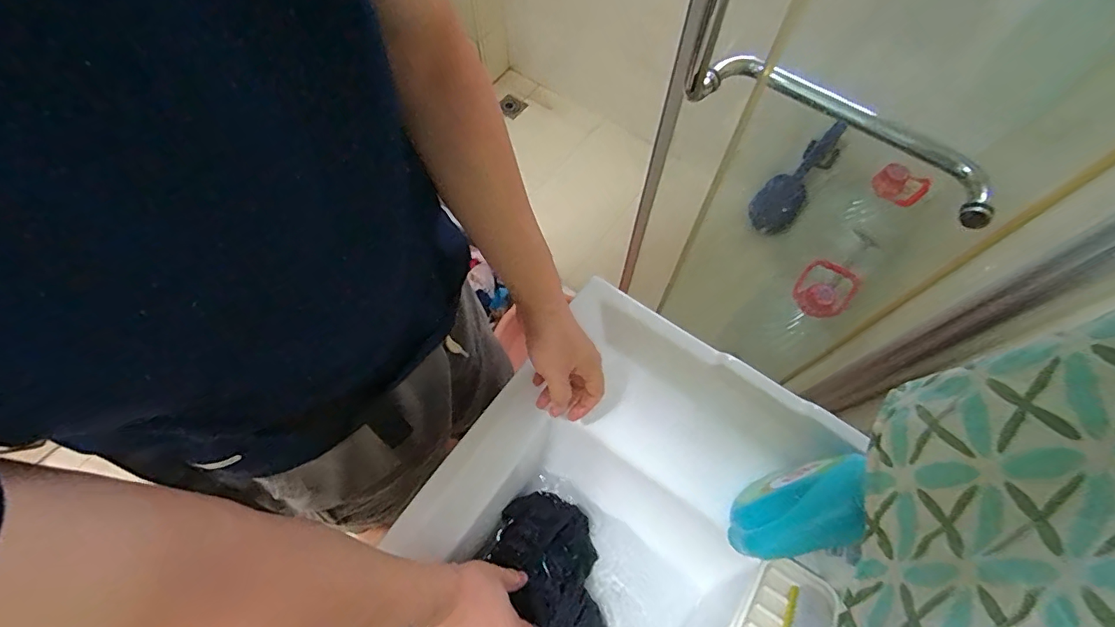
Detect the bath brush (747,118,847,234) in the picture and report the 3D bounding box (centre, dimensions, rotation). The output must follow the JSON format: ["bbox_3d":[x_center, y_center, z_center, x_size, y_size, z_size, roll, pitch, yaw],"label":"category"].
[{"bbox_3d":[0.720,-0.404,1.501,0.030,0.400,0.154,-18,60,-27],"label":"bath brush"}]

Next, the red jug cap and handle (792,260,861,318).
[{"bbox_3d":[0.567,-0.052,1.047,0.116,0.040,0.128,16,73,45],"label":"red jug cap and handle"}]

